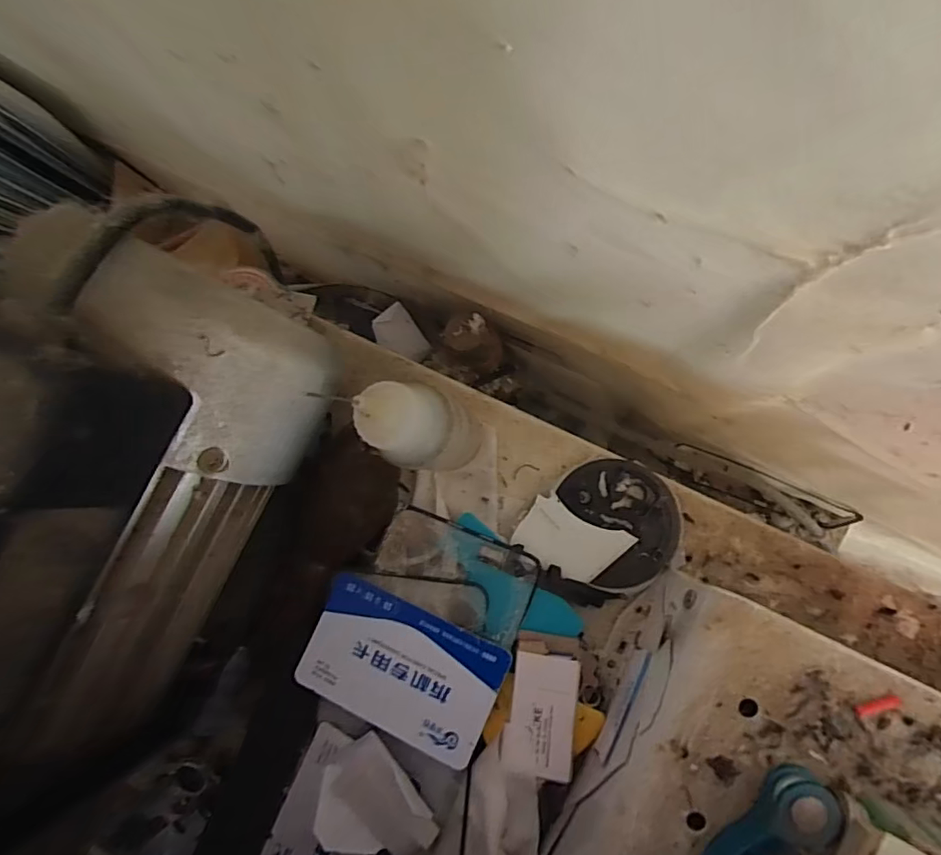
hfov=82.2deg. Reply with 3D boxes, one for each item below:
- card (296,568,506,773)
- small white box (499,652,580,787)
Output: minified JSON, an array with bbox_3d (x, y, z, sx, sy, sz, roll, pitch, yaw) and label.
[{"bbox_3d":[-0.030,0.107,0.239,0.085,0.005,0.055,23,84,9],"label":"card"},{"bbox_3d":[0.031,0.121,0.229,0.029,0.011,0.045,10,86,8],"label":"small white box"}]

